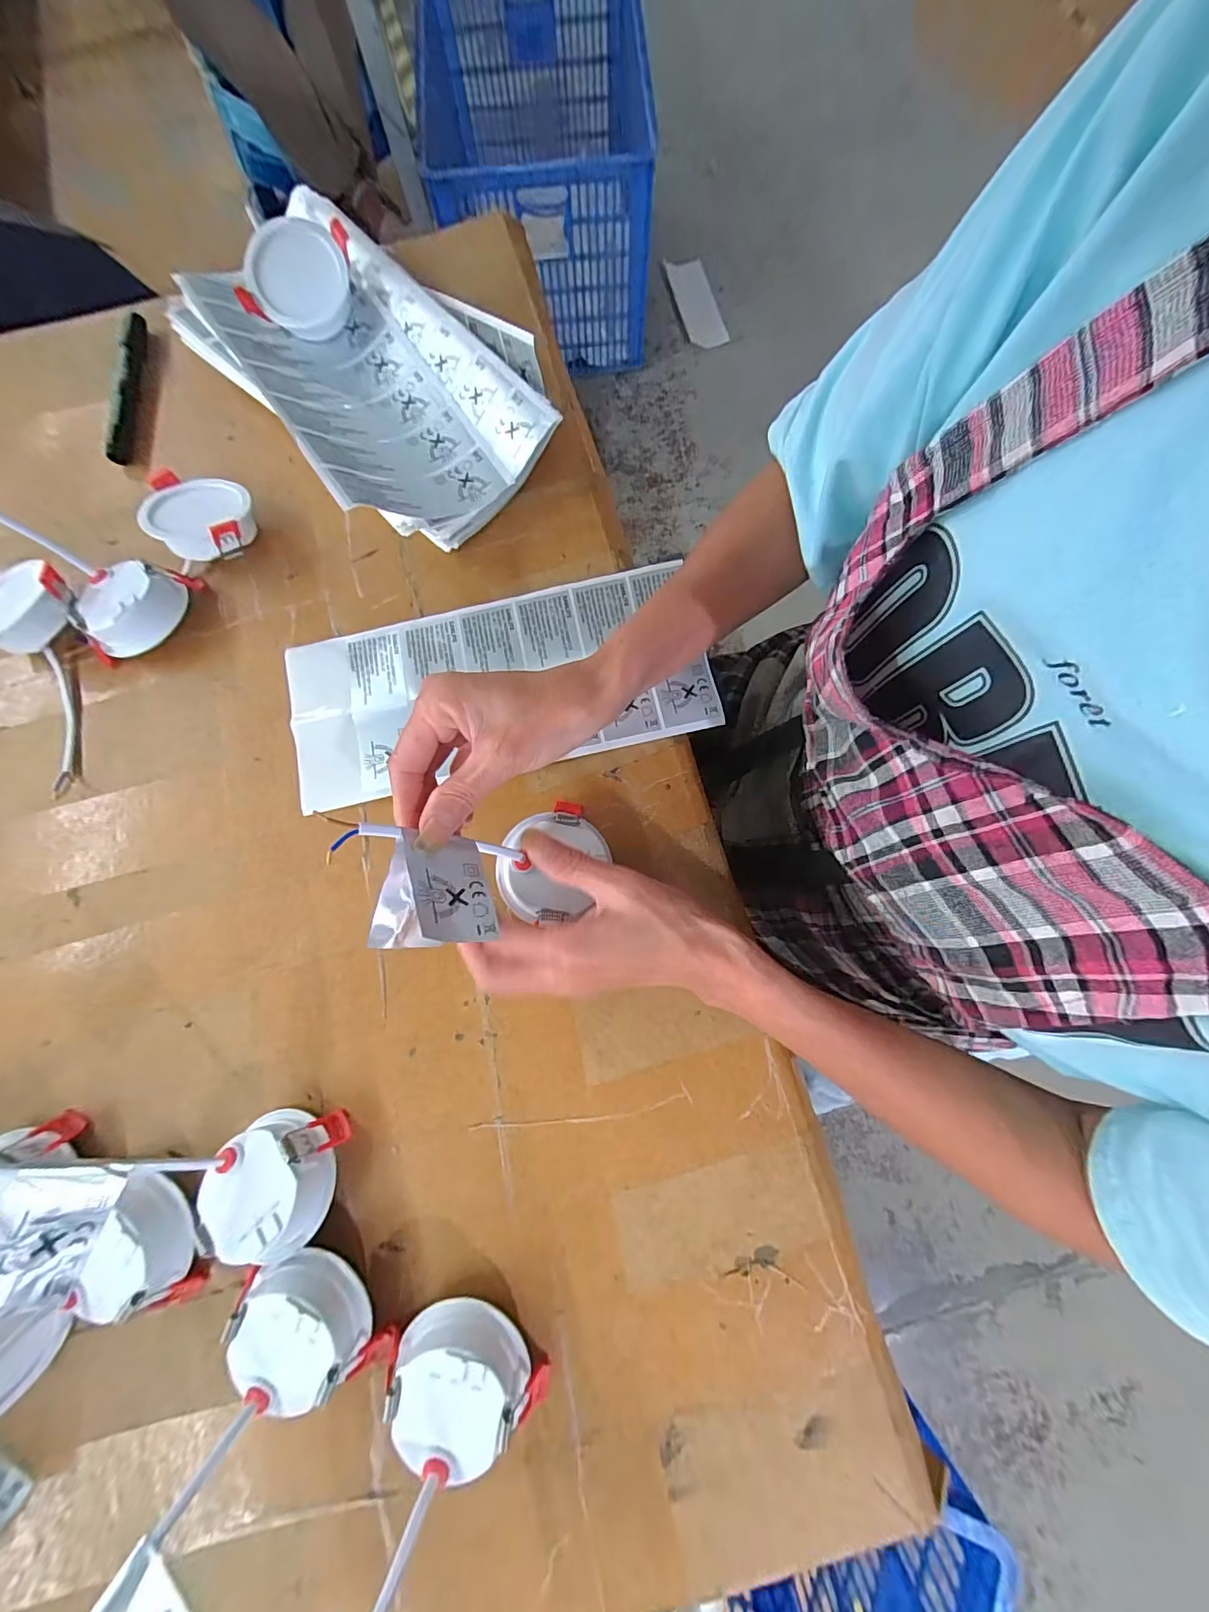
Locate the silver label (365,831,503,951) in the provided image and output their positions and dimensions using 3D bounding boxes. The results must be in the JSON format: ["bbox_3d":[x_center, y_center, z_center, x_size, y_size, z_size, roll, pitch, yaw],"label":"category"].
[{"bbox_3d":[-0.086,0.045,0.248,0.045,0.042,0.061,-46,57,31],"label":"silver label"}]

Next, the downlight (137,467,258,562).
[{"bbox_3d":[-0.293,-0.211,0.376,0.071,0.033,0.067,-1,66,-6],"label":"downlight"}]

